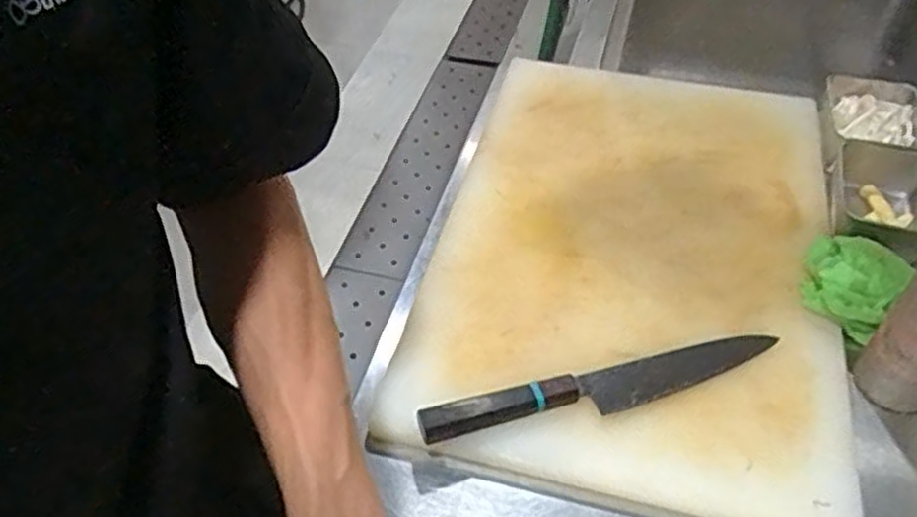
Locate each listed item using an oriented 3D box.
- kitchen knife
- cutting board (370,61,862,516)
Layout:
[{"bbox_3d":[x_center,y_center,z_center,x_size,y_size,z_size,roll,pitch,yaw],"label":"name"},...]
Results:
[{"bbox_3d":[0.126,0.110,0.632,0.323,0.024,0.044,-12,50,-10],"label":"kitchen knife"},{"bbox_3d":[0.184,-0.025,0.762,0.387,0.031,0.580,11,50,9],"label":"cutting board"}]

